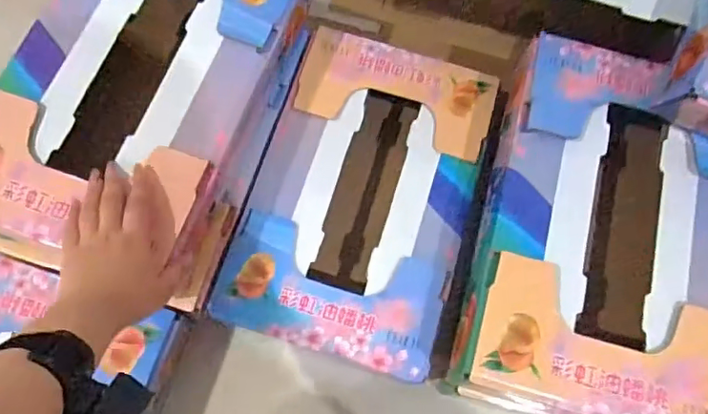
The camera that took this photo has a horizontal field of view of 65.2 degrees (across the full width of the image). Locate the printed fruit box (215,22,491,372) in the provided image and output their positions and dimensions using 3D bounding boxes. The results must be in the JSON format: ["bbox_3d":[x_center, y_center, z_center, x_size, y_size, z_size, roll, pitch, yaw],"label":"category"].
[{"bbox_3d":[0.010,-0.006,0.704,0.259,0.107,0.403,16,72,2],"label":"printed fruit box"}]

